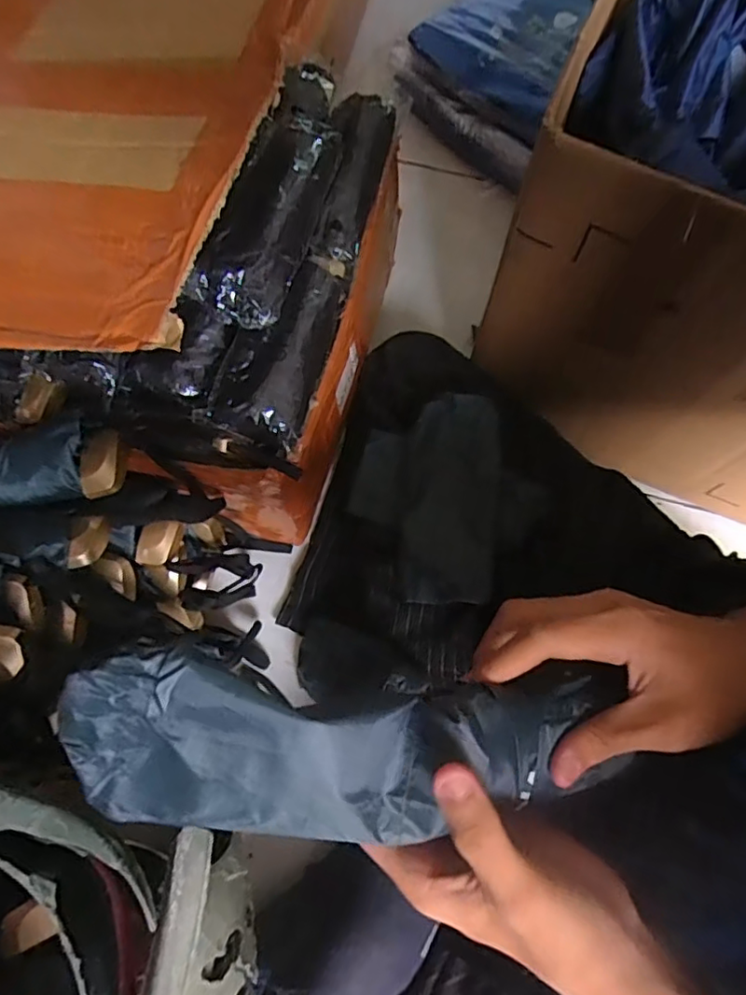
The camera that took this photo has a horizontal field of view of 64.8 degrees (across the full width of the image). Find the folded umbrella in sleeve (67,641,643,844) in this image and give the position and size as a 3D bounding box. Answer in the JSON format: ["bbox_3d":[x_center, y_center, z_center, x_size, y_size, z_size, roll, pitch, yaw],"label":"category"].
[{"bbox_3d":[-0.002,0.102,0.241,0.231,0.033,0.069,5,70,-14],"label":"folded umbrella in sleeve"}]

